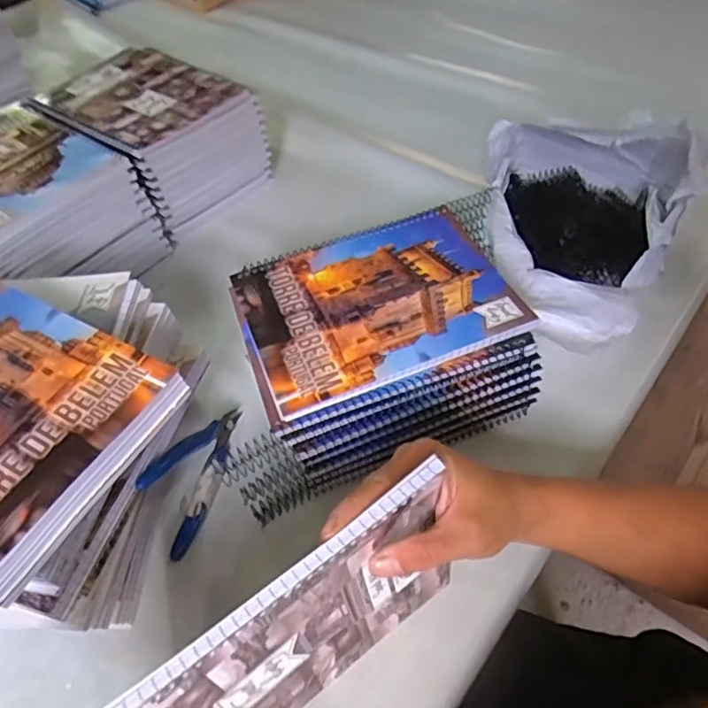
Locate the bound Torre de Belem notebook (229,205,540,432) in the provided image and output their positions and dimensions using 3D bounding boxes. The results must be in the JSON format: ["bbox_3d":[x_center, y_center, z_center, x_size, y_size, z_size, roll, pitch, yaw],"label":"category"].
[{"bbox_3d":[0.013,-0.042,0.427,0.202,0.009,0.147,-20,53,-11],"label":"bound Torre de Belem notebook"}]

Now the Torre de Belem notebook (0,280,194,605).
[{"bbox_3d":[-0.223,0.030,0.334,0.197,0.018,0.143,22,57,20],"label":"Torre de Belem notebook"}]

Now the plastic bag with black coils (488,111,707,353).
[{"bbox_3d":[0.200,-0.122,0.509,0.185,0.103,0.215,17,55,17],"label":"plastic bag with black coils"}]

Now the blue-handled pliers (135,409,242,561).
[{"bbox_3d":[-0.116,0.078,0.409,0.029,0.064,0.123,12,54,14],"label":"blue-handled pliers"}]

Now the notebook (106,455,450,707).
[{"bbox_3d":[-0.026,0.152,0.294,0.189,0.143,0.009,-33,50,-21],"label":"notebook"}]

